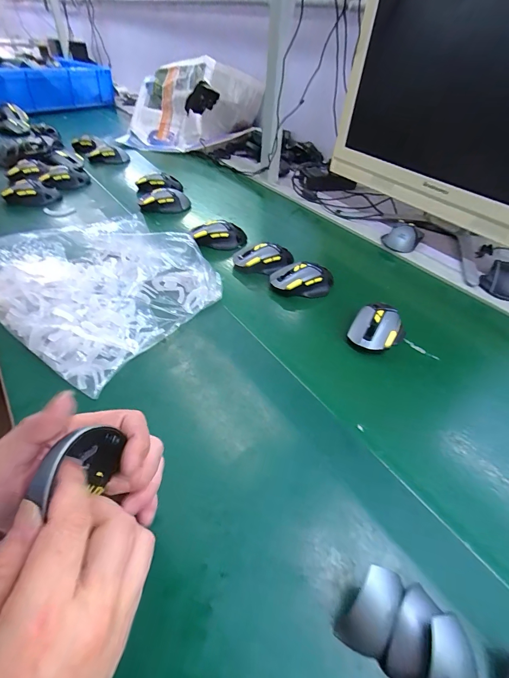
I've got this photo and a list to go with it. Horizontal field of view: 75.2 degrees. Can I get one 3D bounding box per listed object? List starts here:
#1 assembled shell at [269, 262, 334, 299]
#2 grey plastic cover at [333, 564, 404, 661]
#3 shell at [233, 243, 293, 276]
[{"bbox_3d":[0.082,-0.104,0.571,0.110,0.046,0.059,-2,44,-9],"label":"assembled shell"},{"bbox_3d":[0.087,0.203,0.248,0.032,0.041,0.049,20,47,20],"label":"grey plastic cover"},{"bbox_3d":[0.017,-0.149,0.610,0.110,0.036,0.065,5,43,-2],"label":"shell"}]

